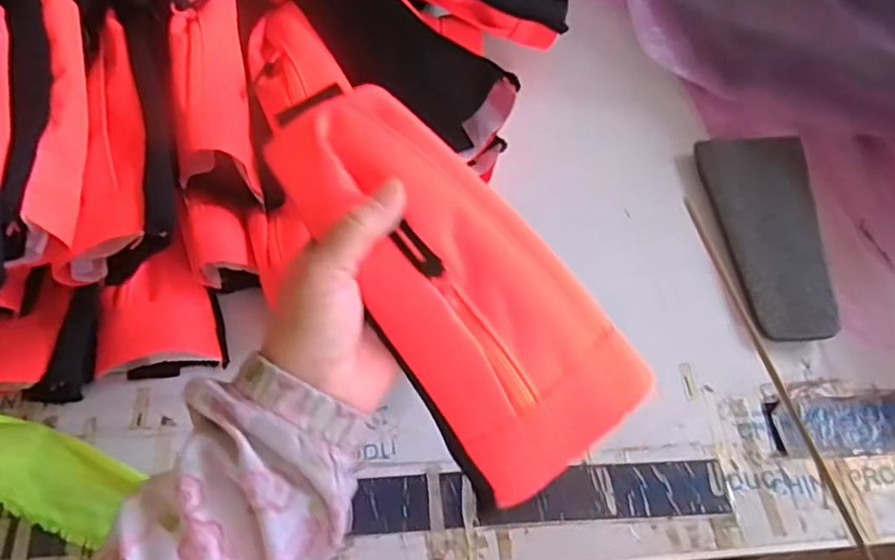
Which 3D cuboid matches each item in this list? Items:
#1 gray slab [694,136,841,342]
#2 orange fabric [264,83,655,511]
[{"bbox_3d":[0.291,-0.043,0.580,0.092,0.021,0.202,-1,60,-4],"label":"gray slab"},{"bbox_3d":[0.006,-0.001,0.338,0.102,0.032,0.222,-37,91,-21],"label":"orange fabric"}]

